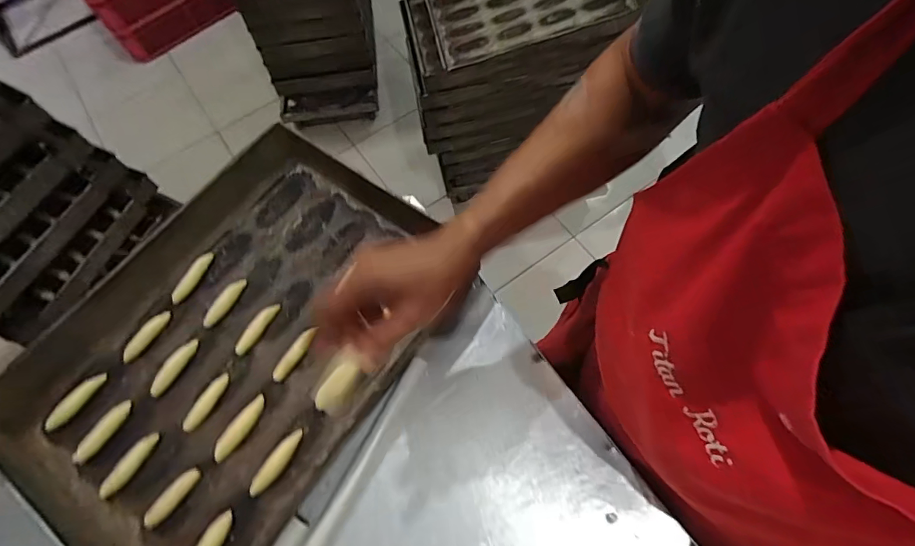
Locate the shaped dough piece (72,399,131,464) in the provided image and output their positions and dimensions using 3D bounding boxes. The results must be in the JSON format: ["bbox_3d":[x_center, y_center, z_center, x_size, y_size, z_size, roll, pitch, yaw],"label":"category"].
[{"bbox_3d":[-0.422,0.188,0.558,0.024,0.011,0.078,26,72,12],"label":"shaped dough piece"}]

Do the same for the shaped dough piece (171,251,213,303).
[{"bbox_3d":[-0.357,0.005,0.632,0.018,0.011,0.078,27,72,13],"label":"shaped dough piece"}]

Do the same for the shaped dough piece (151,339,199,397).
[{"bbox_3d":[-0.352,0.117,0.584,0.021,0.011,0.077,26,71,12],"label":"shaped dough piece"}]

